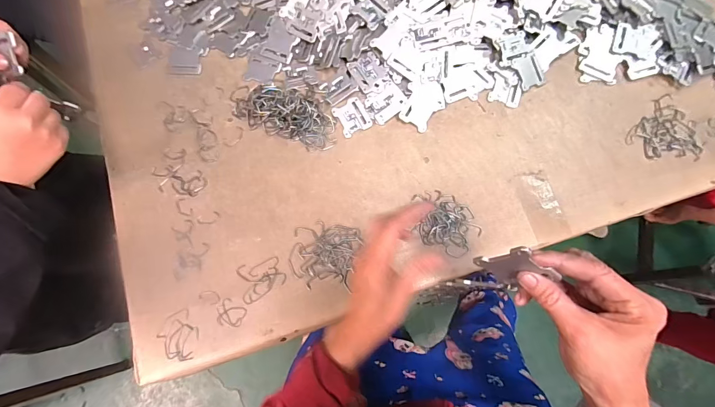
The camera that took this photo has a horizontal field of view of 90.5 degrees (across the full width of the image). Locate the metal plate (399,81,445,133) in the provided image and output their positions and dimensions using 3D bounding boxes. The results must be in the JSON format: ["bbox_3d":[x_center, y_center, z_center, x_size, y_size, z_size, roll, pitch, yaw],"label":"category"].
[{"bbox_3d":[0.092,-0.143,0.502,0.055,0.004,0.071,34,85,-4],"label":"metal plate"}]

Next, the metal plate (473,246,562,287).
[{"bbox_3d":[0.121,0.049,0.273,0.037,0.047,0.005,36,56,-14],"label":"metal plate"}]

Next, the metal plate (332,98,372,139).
[{"bbox_3d":[-0.008,-0.125,0.508,0.043,0.004,0.050,-26,76,-5],"label":"metal plate"}]

